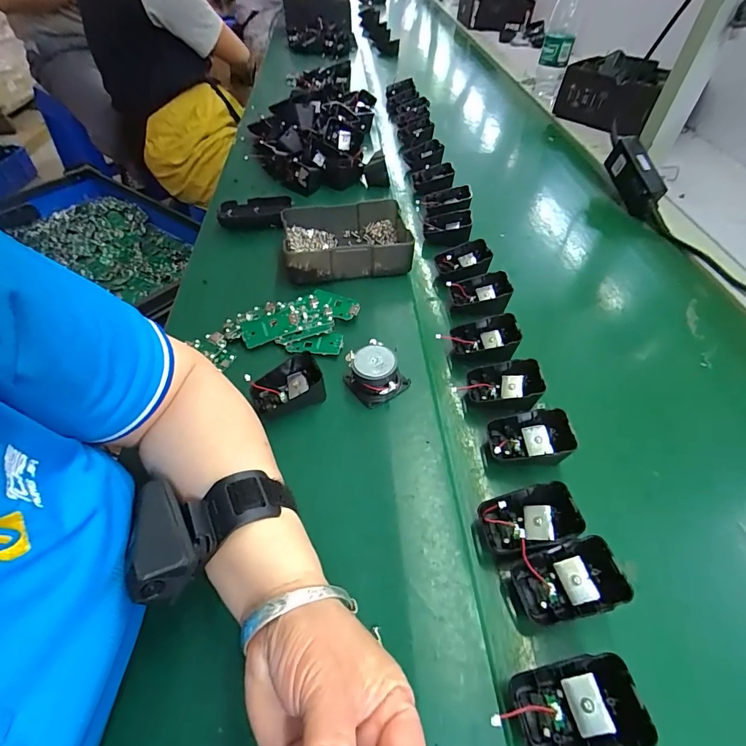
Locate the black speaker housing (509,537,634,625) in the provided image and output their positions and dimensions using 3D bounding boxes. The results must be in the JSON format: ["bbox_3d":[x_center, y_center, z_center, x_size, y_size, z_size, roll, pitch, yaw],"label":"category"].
[{"bbox_3d":[0.138,0.148,0.287,0.069,0.026,0.042,-25,49,14],"label":"black speaker housing"}]

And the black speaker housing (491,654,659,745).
[{"bbox_3d":[0.117,0.198,0.240,0.069,0.031,0.046,-11,51,-6],"label":"black speaker housing"}]

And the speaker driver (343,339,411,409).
[{"bbox_3d":[0.001,0.000,0.406,0.049,0.036,0.055,-37,58,-25],"label":"speaker driver"}]

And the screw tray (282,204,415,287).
[{"bbox_3d":[-0.035,-0.179,0.540,0.162,0.039,0.127,-5,51,-6],"label":"screw tray"}]

